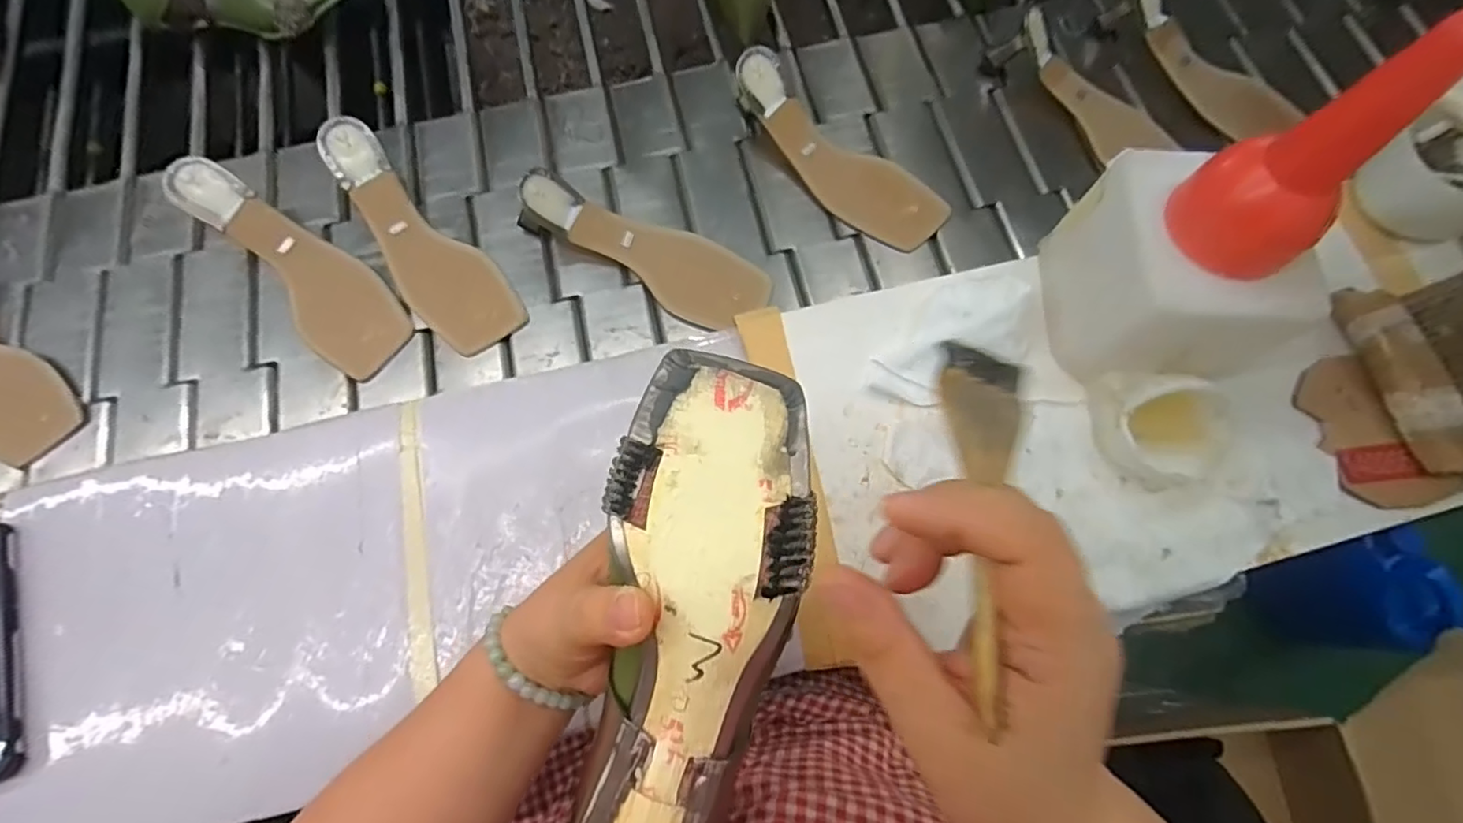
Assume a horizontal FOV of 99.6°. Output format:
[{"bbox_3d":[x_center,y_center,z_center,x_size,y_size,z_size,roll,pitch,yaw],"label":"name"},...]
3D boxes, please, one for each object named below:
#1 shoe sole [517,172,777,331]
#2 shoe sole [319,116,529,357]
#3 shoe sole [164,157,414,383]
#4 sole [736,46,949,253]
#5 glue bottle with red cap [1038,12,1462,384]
[{"bbox_3d":[-0.073,-0.137,0.513,0.214,0.062,0.065,20,71,9],"label":"shoe sole"},{"bbox_3d":[-0.265,-0.145,0.522,0.070,0.024,0.224,-39,90,-13],"label":"shoe sole"},{"bbox_3d":[-0.363,-0.122,0.513,0.226,0.021,0.072,42,75,-3],"label":"shoe sole"},{"bbox_3d":[0.086,-0.228,0.545,0.224,0.057,0.067,39,75,13],"label":"sole"},{"bbox_3d":[0.285,-0.106,0.353,0.102,0.230,0.114,4,69,3],"label":"glue bottle with red cap"}]

